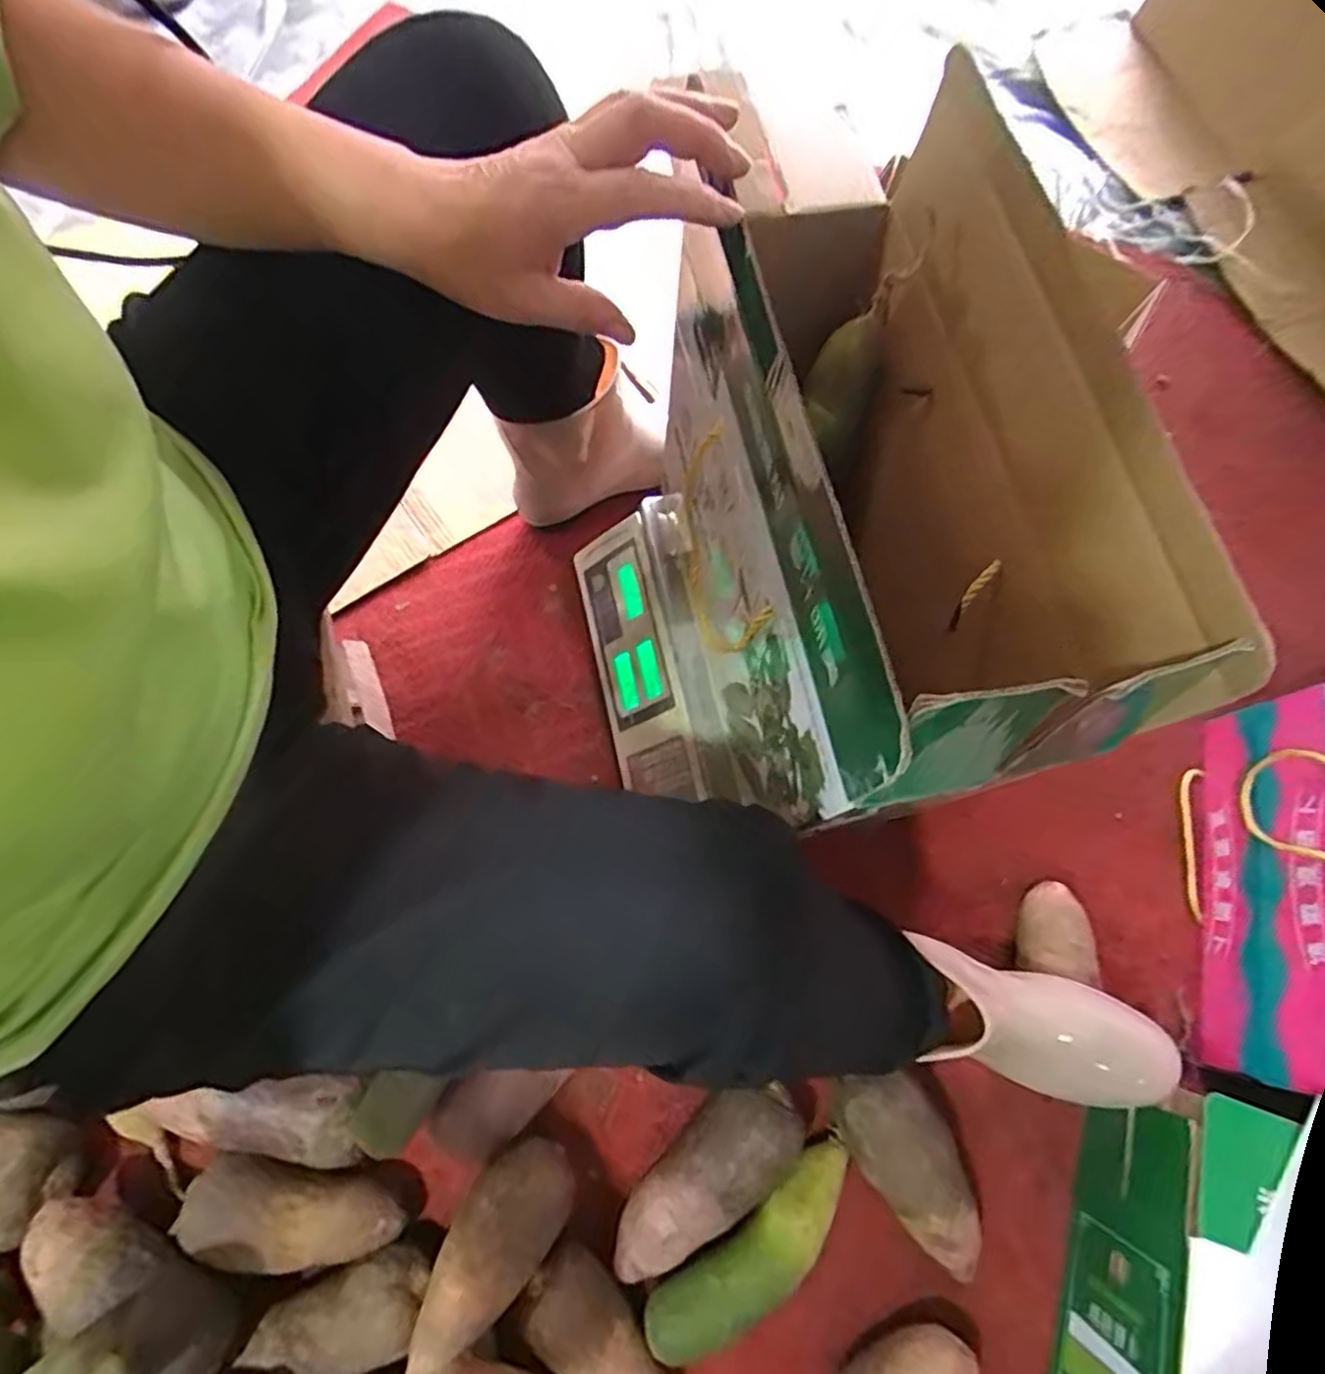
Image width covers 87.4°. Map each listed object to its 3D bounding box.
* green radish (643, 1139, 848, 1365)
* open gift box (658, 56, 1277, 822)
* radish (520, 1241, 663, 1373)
[{"bbox_3d":[0.073,0.439,0.541,0.196,0.055,0.056,-34,76,-13],"label":"green radish"},{"bbox_3d":[0.111,-0.106,0.452,0.155,0.342,0.364,-9,72,-5],"label":"open gift box"},{"bbox_3d":[-0.047,0.487,0.518,0.059,0.054,0.134,-43,78,-15],"label":"radish"}]

